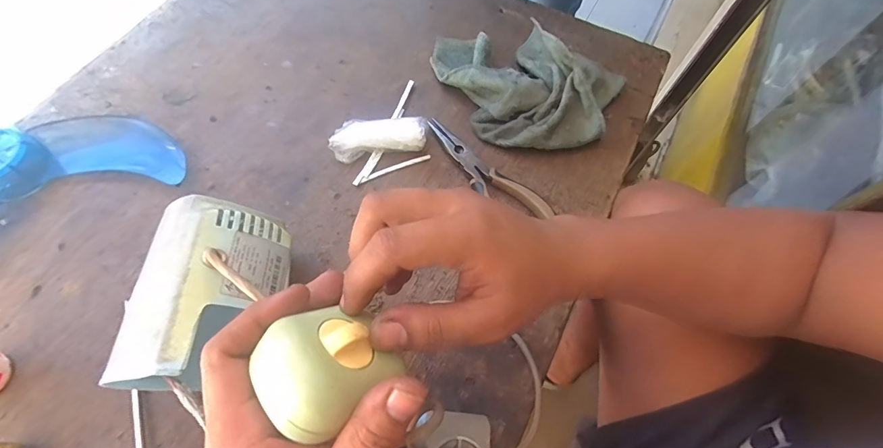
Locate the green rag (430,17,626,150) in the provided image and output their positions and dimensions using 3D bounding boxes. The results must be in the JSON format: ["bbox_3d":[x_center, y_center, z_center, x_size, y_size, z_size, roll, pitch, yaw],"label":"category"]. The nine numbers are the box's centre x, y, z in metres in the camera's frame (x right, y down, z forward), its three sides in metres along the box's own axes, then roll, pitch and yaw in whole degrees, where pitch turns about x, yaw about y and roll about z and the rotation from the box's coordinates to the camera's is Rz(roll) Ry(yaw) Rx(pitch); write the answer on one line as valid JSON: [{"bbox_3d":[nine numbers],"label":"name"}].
[{"bbox_3d":[0.090,-0.177,0.468,0.233,0.055,0.169,36,69,15],"label":"green rag"}]

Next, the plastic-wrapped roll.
[{"bbox_3d":[-0.068,-0.096,0.437,0.104,0.031,0.042,-5,65,-3],"label":"plastic-wrapped roll"}]

